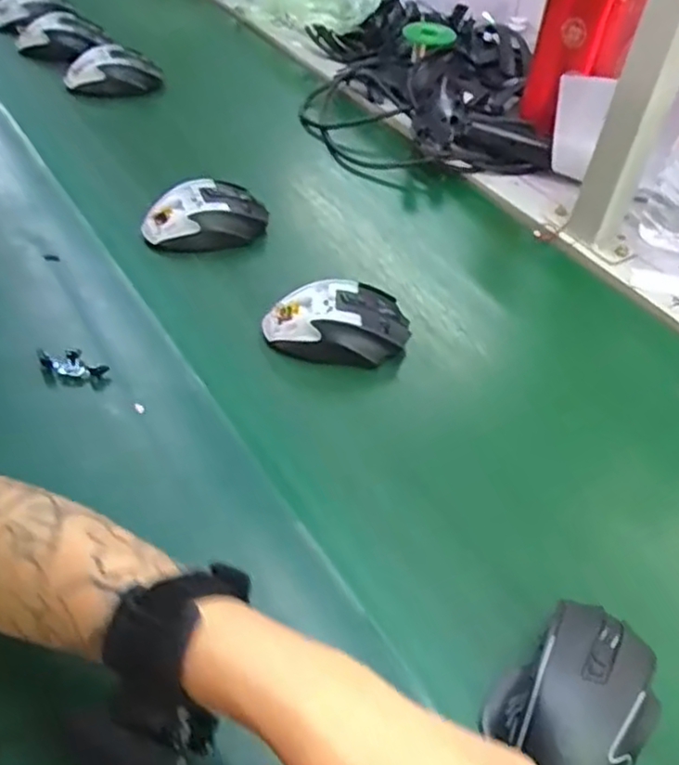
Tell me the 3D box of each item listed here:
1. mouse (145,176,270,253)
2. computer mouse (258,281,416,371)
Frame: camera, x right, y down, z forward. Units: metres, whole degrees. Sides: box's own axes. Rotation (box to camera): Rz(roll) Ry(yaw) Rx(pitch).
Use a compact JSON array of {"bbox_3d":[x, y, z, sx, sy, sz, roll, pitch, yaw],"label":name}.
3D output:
[{"bbox_3d":[-0.129,-0.156,0.682,0.113,0.052,0.063,-16,49,-20],"label":"mouse"},{"bbox_3d":[-0.002,-0.051,0.587,0.119,0.044,0.076,10,45,4],"label":"computer mouse"}]

